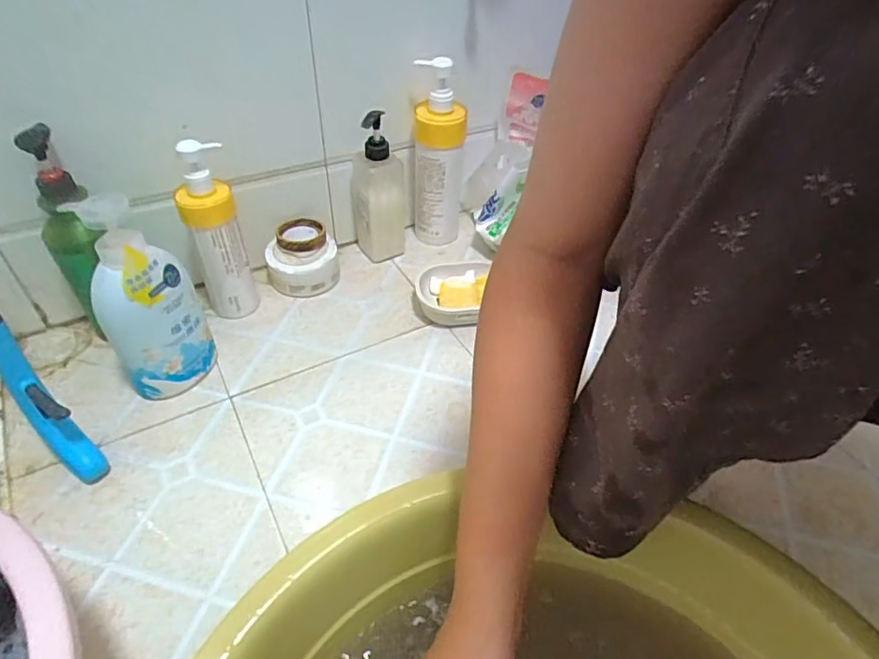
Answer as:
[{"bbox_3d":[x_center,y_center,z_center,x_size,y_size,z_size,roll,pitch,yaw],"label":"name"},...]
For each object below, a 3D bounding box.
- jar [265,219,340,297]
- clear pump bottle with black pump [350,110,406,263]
[{"bbox_3d":[-0.205,-0.107,0.810,0.100,0.075,0.099,1,43,-1],"label":"jar"},{"bbox_3d":[-0.094,-0.214,0.823,0.081,0.228,0.062,-3,43,-6],"label":"clear pump bottle with black pump"}]

